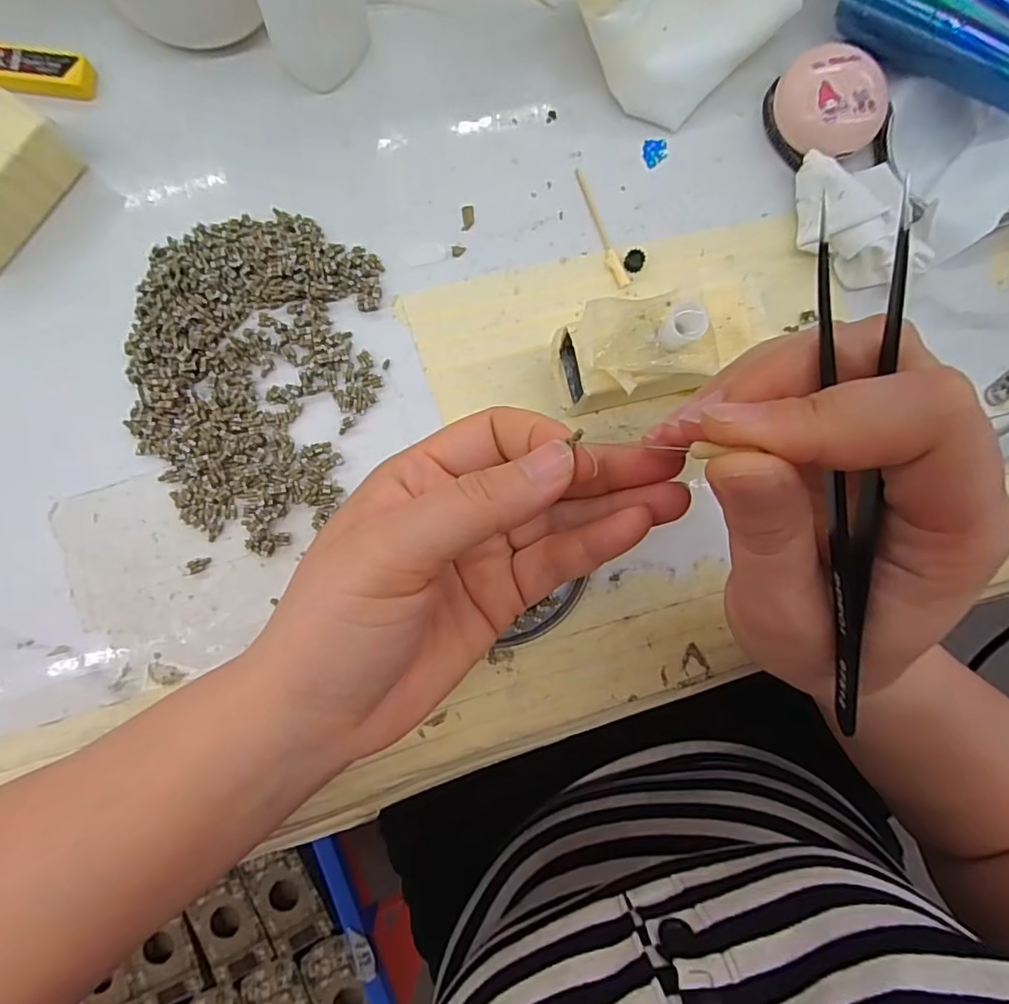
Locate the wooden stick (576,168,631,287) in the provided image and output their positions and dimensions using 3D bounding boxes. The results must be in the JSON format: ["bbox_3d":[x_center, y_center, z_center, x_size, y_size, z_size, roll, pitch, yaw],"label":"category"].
[{"bbox_3d":[0.043,-0.125,0.249,0.006,0.004,0.059,-20,87,-5],"label":"wooden stick"}]

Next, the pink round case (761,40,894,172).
[{"bbox_3d":[0.149,-0.180,0.249,0.048,0.023,0.045,0,84,-4],"label":"pink round case"}]

